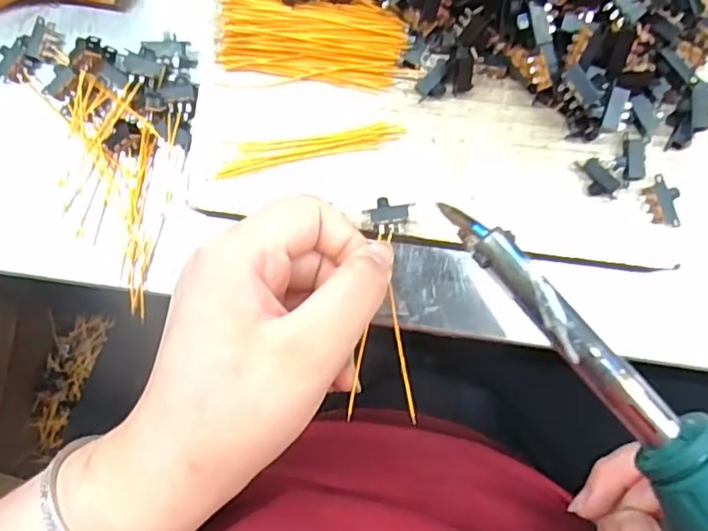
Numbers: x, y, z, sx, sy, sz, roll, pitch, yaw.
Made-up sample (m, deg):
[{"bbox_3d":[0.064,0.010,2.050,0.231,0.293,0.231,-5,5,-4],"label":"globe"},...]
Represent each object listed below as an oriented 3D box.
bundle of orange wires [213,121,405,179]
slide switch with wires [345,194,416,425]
[{"bbox_3d":[-0.019,-0.051,0.254,0.079,0.004,0.013,-9,86,2],"label":"bundle of orange wires"},{"bbox_3d":[0.012,0.016,0.236,0.026,0.006,0.089,1,76,3],"label":"slide switch with wires"}]

